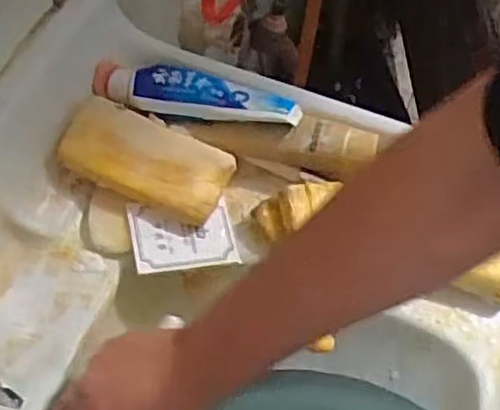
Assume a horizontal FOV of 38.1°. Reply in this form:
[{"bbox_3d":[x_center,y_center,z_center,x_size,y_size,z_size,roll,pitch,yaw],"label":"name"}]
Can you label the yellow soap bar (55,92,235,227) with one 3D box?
[{"bbox_3d":[-0.078,-0.037,0.562,0.121,0.038,0.060,19,59,7],"label":"yellow soap bar"}]

